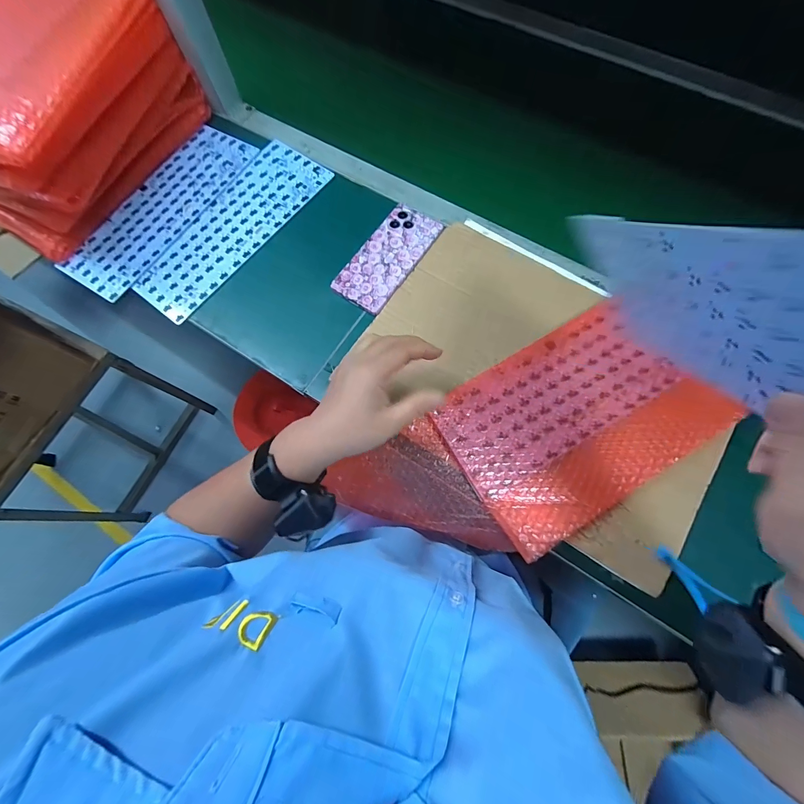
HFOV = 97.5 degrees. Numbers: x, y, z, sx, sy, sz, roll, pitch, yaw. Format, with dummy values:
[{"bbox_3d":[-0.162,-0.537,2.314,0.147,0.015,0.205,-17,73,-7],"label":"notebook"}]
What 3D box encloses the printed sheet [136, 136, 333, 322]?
[{"bbox_3d":[-0.240,-0.251,0.499,0.112,0.005,0.305,36,77,11],"label":"printed sheet"}]

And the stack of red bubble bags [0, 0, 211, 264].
[{"bbox_3d":[-0.435,-0.376,0.462,0.190,0.157,0.309,18,74,7],"label":"stack of red bubble bags"}]

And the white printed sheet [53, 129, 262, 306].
[{"bbox_3d":[-0.345,-0.285,0.511,0.112,0.007,0.308,29,76,10],"label":"white printed sheet"}]

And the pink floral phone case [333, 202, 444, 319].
[{"bbox_3d":[-0.018,-0.194,0.469,0.077,0.004,0.163,33,77,11],"label":"pink floral phone case"}]

